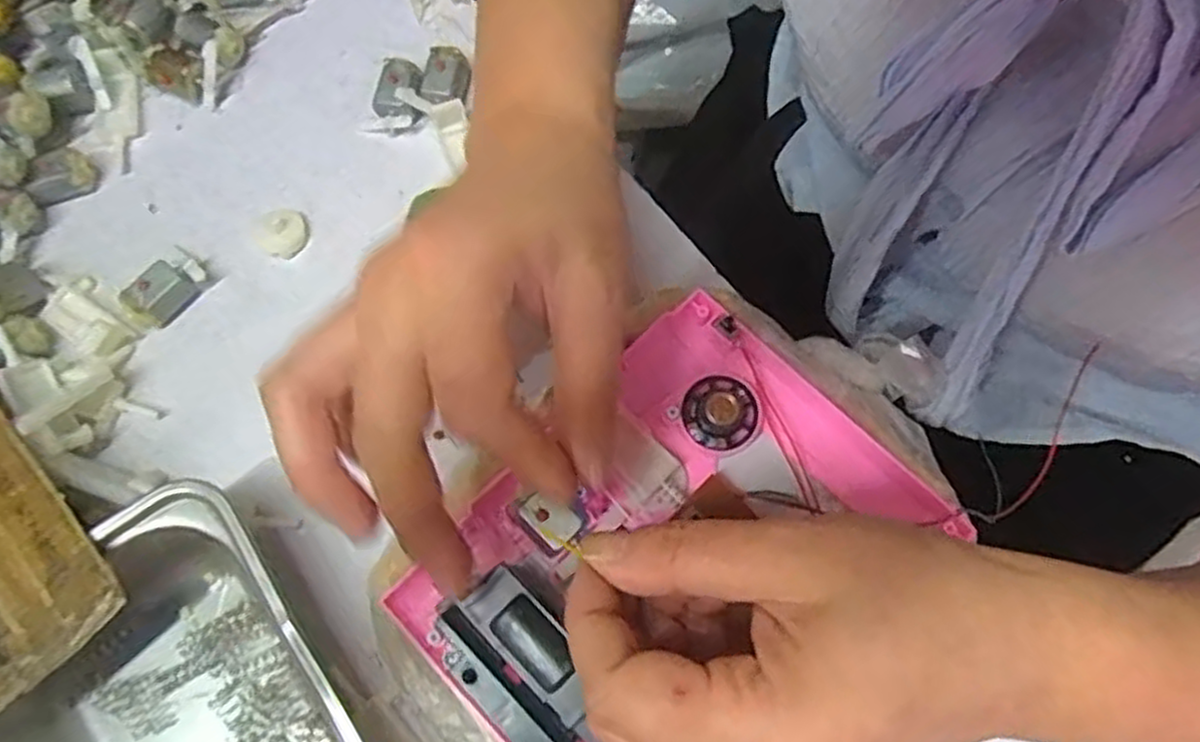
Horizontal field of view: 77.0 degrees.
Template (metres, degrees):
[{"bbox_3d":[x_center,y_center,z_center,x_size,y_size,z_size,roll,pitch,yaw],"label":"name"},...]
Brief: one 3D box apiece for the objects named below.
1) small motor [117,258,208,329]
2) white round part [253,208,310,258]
[{"bbox_3d":[-0.189,-0.035,0.327,0.017,0.018,0.035,36,76,10],"label":"small motor"},{"bbox_3d":[-0.144,-0.063,0.341,0.023,0.009,0.021,0,73,0],"label":"white round part"}]

